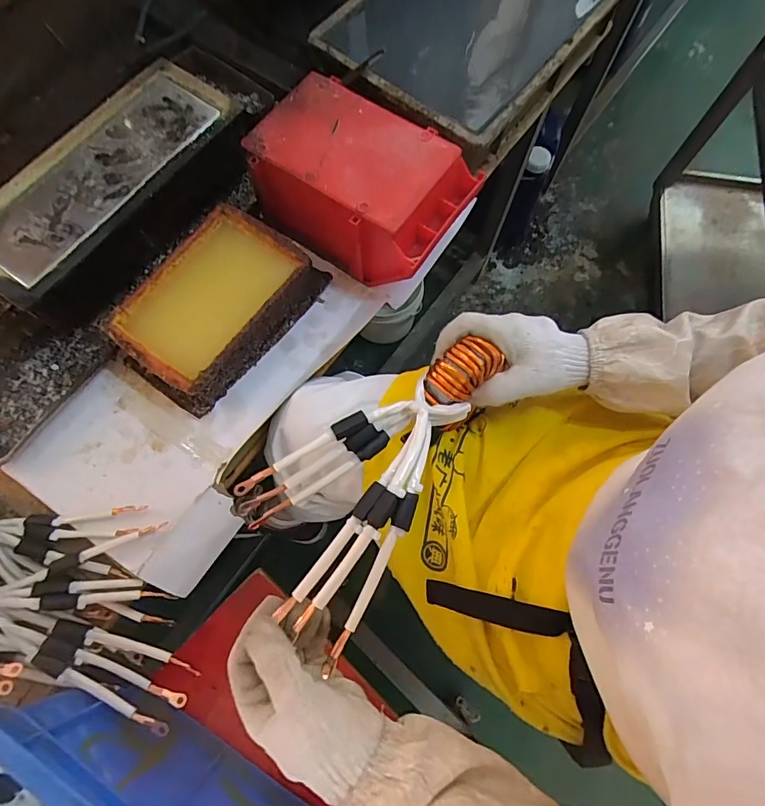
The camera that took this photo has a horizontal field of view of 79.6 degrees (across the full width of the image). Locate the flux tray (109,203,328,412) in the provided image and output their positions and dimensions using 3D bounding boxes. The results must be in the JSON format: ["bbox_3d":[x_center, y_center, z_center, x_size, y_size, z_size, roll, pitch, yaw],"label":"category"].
[{"bbox_3d":[-0.186,-0.111,0.519,0.136,0.067,0.224,35,76,10],"label":"flux tray"}]

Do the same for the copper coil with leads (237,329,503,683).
[{"bbox_3d":[-0.008,0.048,0.378,0.129,0.036,0.278,36,76,10],"label":"copper coil with leads"}]

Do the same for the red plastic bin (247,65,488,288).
[{"bbox_3d":[-0.024,-0.246,0.527,0.226,0.104,0.145,33,75,9],"label":"red plastic bin"}]

